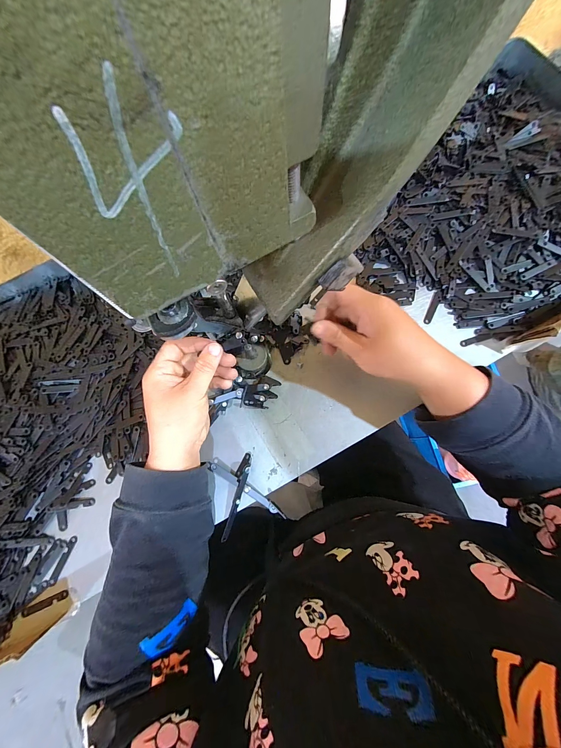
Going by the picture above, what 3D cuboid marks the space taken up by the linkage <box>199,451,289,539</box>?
[{"bbox_3d":[-0.044,0.133,0.315,0.069,0.016,0.085,-20,76,-1],"label":"linkage"}]

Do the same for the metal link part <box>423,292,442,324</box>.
[{"bbox_3d":[0.201,-0.087,0.364,0.010,0.004,0.047,24,79,9],"label":"metal link part"}]

